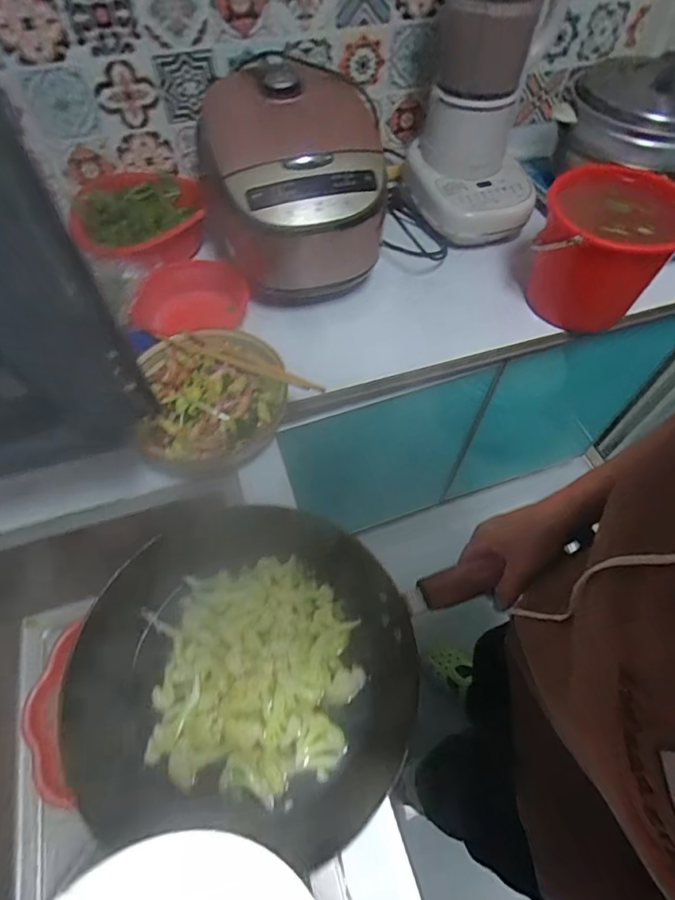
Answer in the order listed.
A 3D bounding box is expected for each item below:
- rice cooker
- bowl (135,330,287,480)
[{"bbox_3d":[-0.069,-0.447,0.747,0.292,0.225,0.390,-9,58,-6],"label":"rice cooker"},{"bbox_3d":[-0.170,-0.067,0.627,0.201,0.065,0.209,-10,58,-6],"label":"bowl"}]

